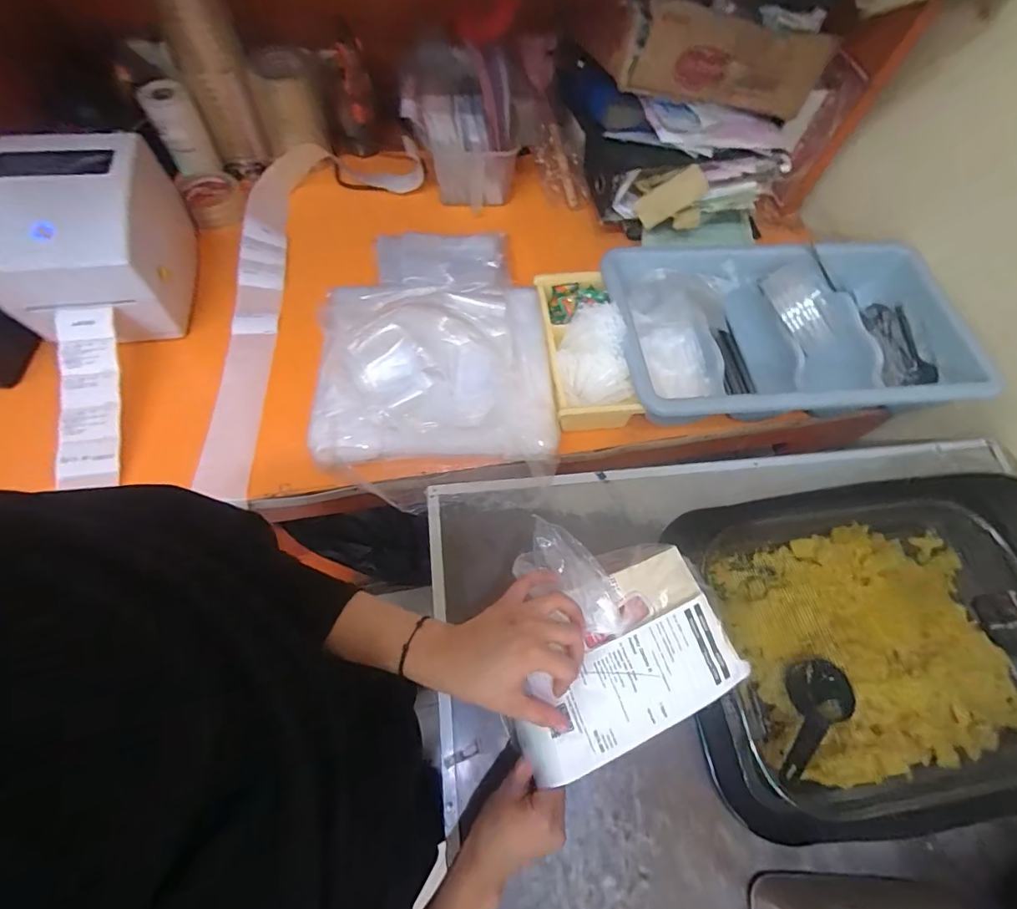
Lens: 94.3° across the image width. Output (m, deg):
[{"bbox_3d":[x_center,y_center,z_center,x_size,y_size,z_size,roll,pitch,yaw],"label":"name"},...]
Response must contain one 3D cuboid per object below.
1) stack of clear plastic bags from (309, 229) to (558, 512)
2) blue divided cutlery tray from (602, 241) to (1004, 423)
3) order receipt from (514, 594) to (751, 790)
[{"bbox_3d":[-0.099,-0.150,0.633,0.294,0.048,0.418,-6,65,-6],"label":"stack of clear plastic bags"},{"bbox_3d":[0.390,-0.176,0.677,0.489,0.085,0.282,-3,65,-5],"label":"blue divided cutlery tray"},{"bbox_3d":[0.101,0.191,0.385,0.191,0.013,0.077,-21,80,-13],"label":"order receipt"}]

